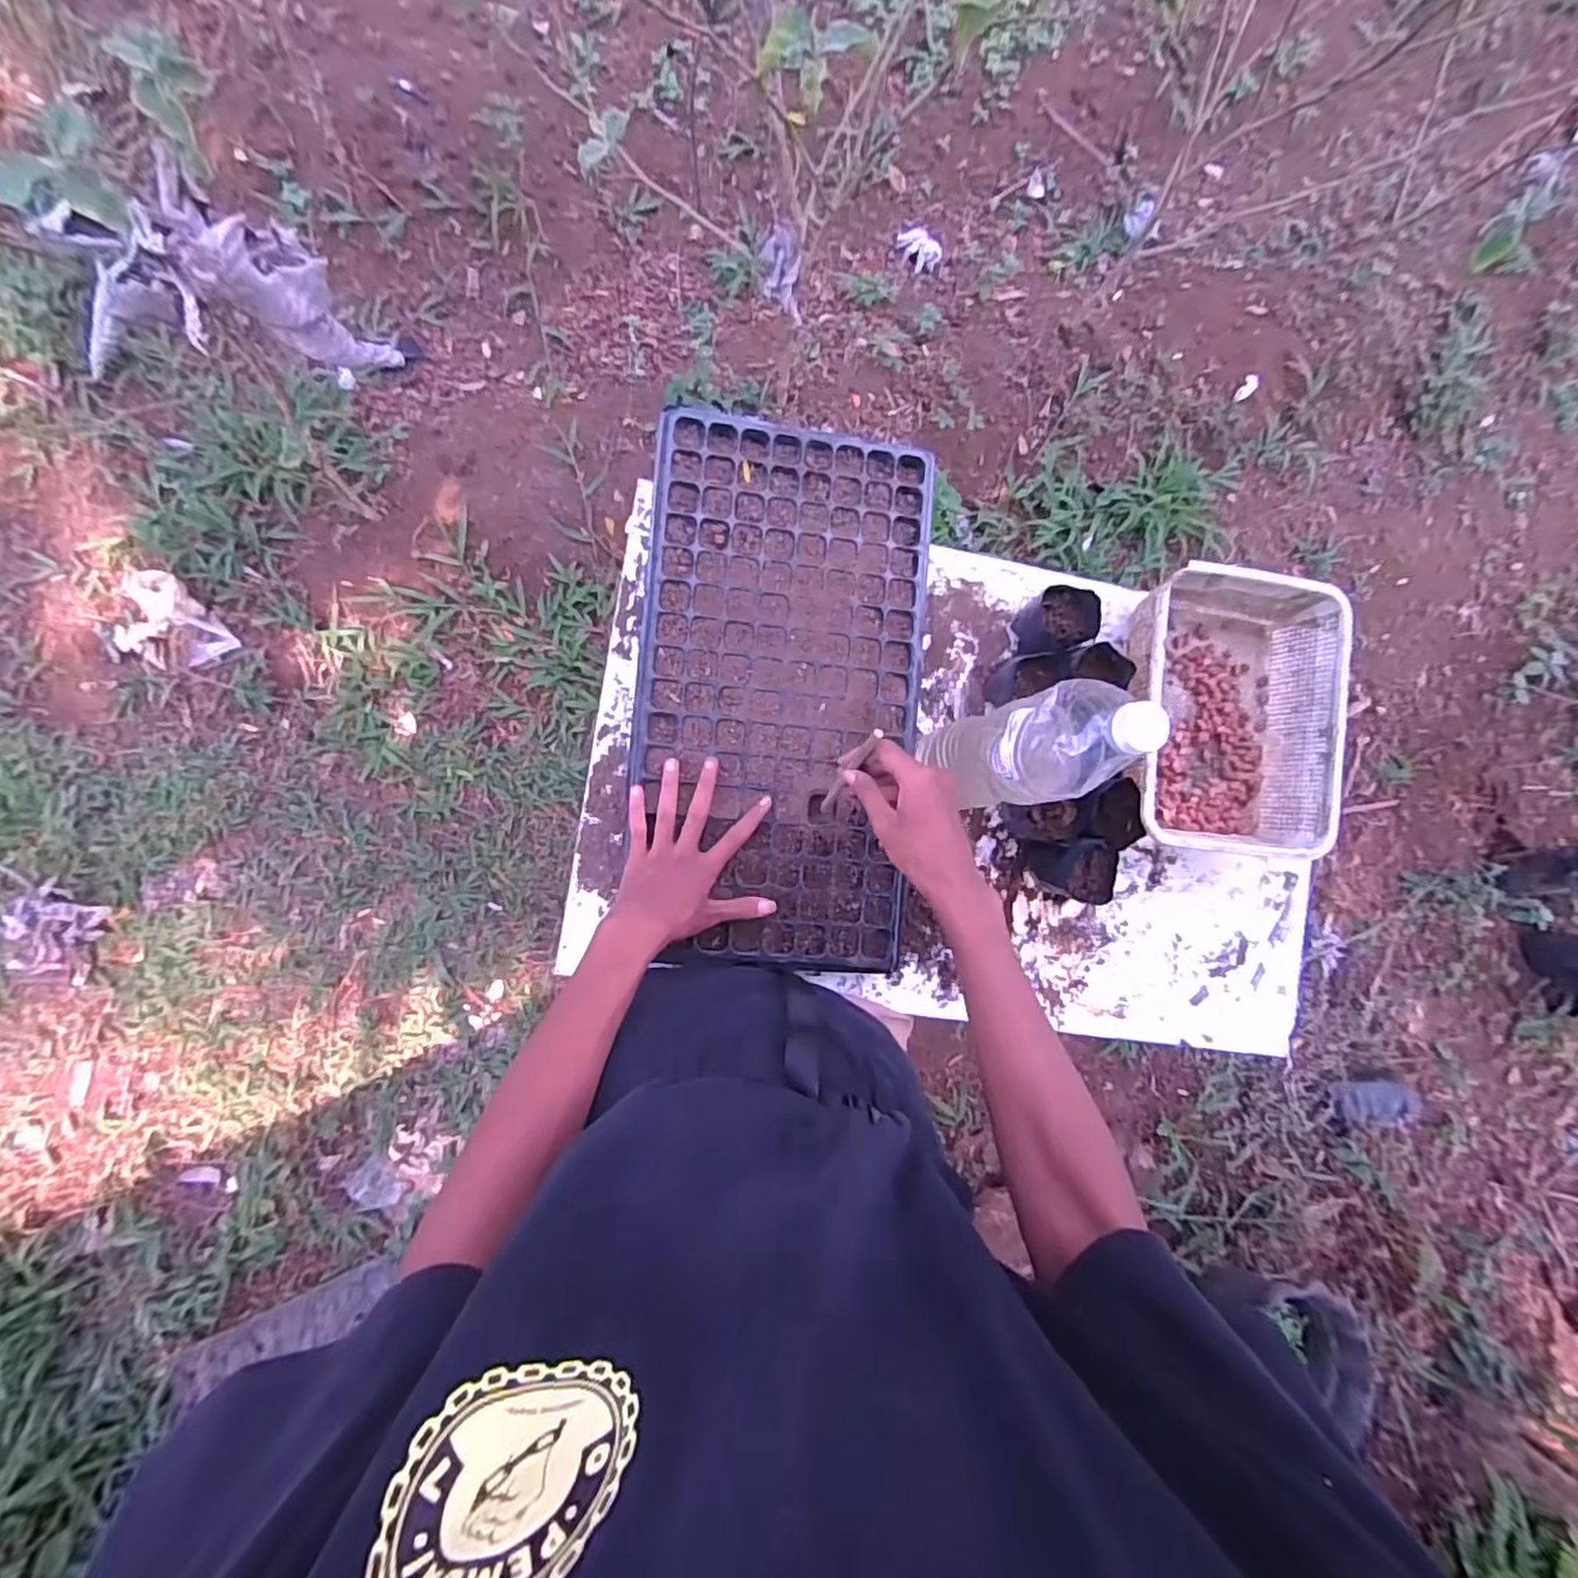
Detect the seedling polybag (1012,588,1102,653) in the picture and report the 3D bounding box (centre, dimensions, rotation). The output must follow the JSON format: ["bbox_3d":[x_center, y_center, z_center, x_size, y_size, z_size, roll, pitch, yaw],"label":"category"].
[{"bbox_3d":[0.282,-0.177,0.704,0.068,0.055,0.062,-17,89,-10],"label":"seedling polybag"}]

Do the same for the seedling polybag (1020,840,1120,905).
[{"bbox_3d":[0.292,0.083,0.695,0.067,0.066,0.062,1,86,-10],"label":"seedling polybag"}]

